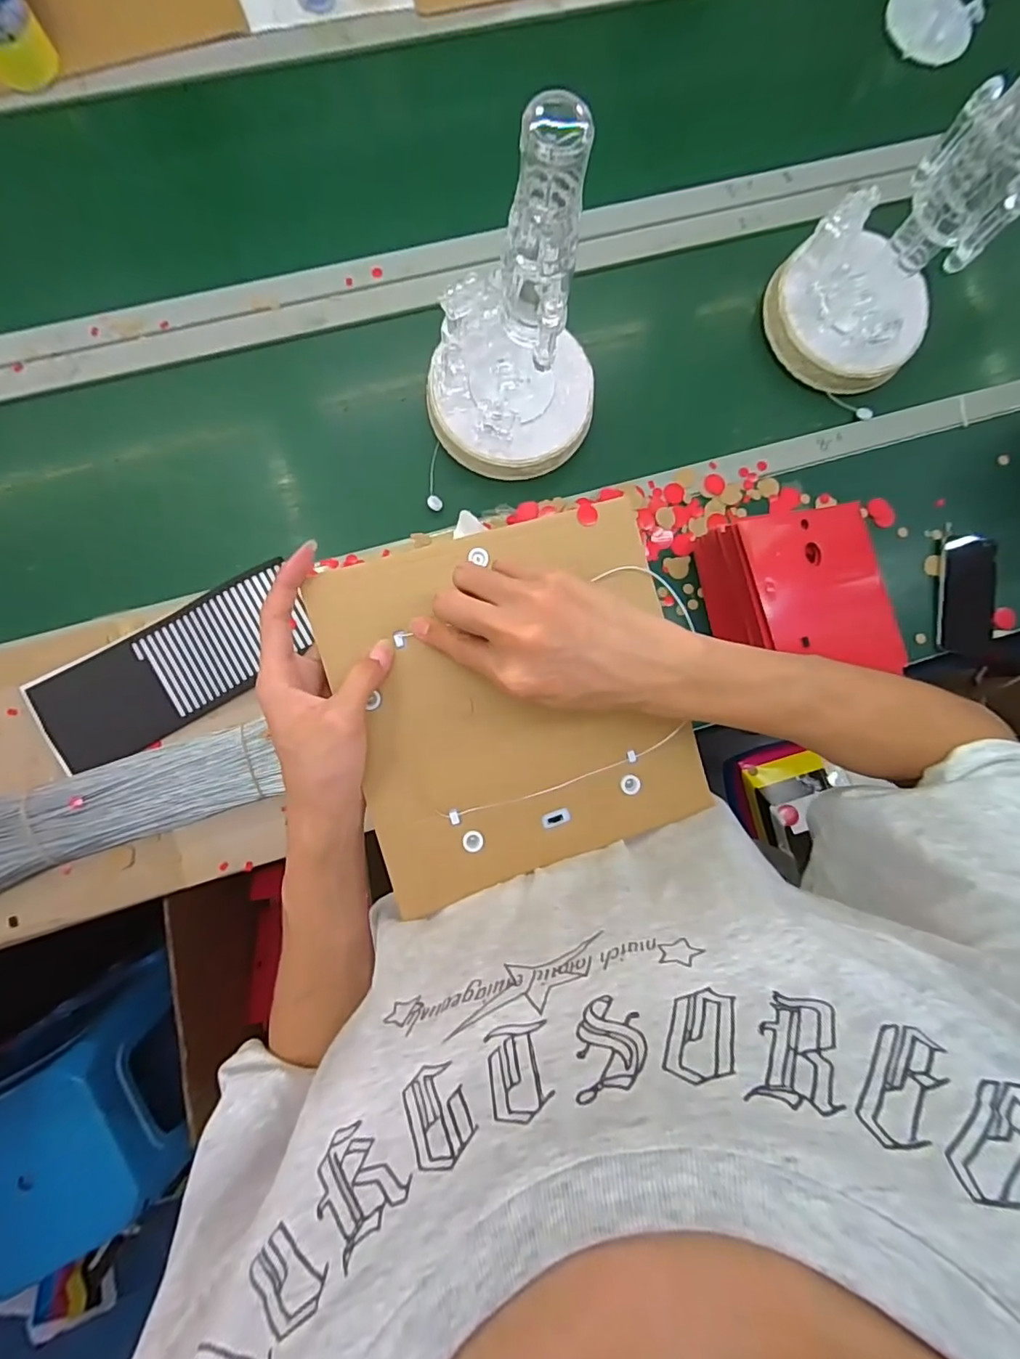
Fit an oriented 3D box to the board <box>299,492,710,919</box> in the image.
[{"bbox_3d":[0.007,0.014,0.345,0.215,0.011,0.216,-17,93,-11],"label":"board"}]

